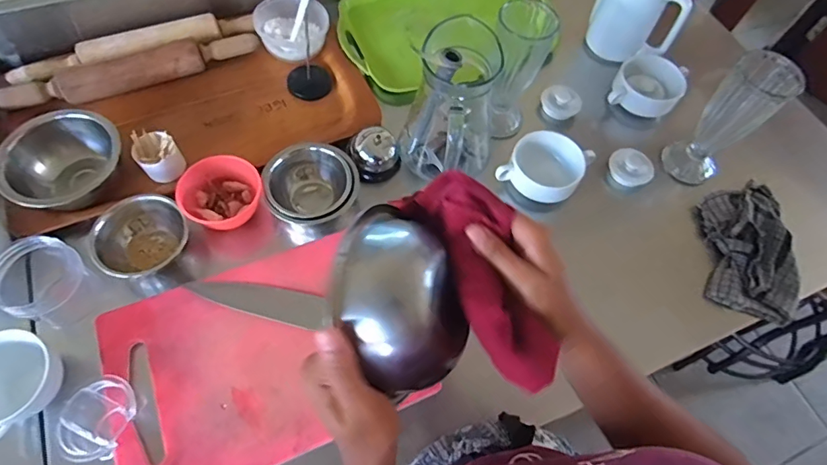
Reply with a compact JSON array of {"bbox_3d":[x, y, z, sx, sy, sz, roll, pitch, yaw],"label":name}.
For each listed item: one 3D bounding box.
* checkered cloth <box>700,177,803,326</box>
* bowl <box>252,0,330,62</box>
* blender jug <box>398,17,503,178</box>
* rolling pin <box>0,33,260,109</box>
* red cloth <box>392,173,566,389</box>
[{"bbox_3d":[0.490,0.018,0.687,0.127,0.045,0.204,10,62,1],"label":"checkered cloth"},{"bbox_3d":[-0.202,-0.331,0.772,0.109,0.052,0.104,2,63,-3],"label":"bowl"},{"bbox_3d":[0.047,-0.159,0.621,0.099,0.194,0.119,-33,69,-19],"label":"blender jug"},{"bbox_3d":[-0.411,-0.239,0.697,0.360,0.051,0.053,-19,66,-13],"label":"rolling pin"},{"bbox_3d":[0.050,0.027,0.317,0.058,0.033,0.151,-20,72,-14],"label":"red cloth"}]

